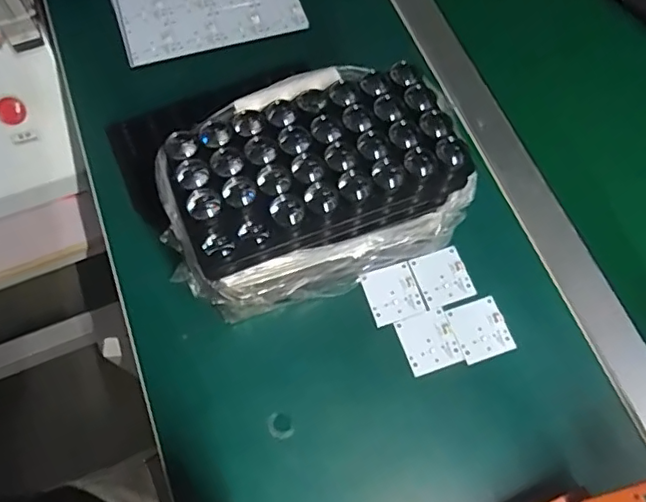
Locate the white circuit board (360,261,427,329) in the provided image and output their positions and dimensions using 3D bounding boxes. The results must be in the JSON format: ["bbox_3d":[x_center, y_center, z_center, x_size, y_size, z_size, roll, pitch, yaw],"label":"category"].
[{"bbox_3d":[0.059,0.036,0.473,0.045,0.005,0.046,-17,68,-9],"label":"white circuit board"}]

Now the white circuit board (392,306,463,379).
[{"bbox_3d":[0.087,0.074,0.458,0.044,0.004,0.047,-18,68,-9],"label":"white circuit board"}]

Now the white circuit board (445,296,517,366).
[{"bbox_3d":[0.130,0.065,0.463,0.043,0.004,0.047,-18,69,-8],"label":"white circuit board"}]

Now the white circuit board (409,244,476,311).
[{"bbox_3d":[0.103,0.023,0.480,0.044,0.004,0.047,-19,71,-10],"label":"white circuit board"}]

